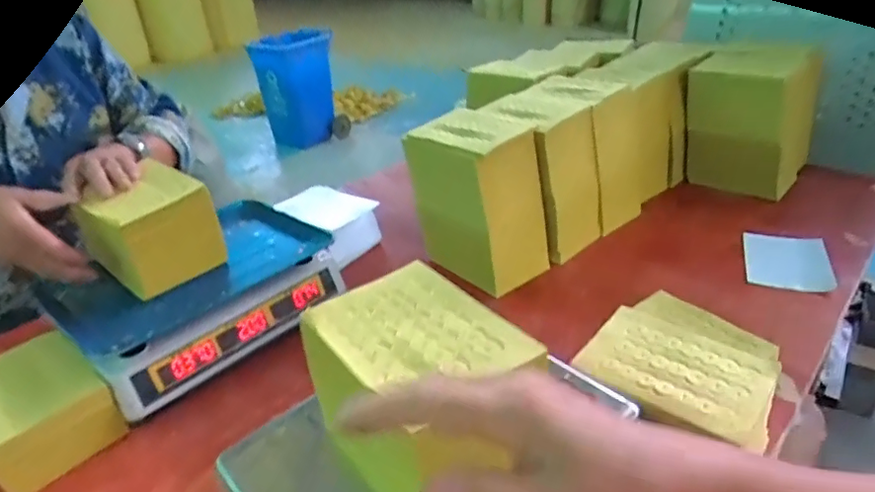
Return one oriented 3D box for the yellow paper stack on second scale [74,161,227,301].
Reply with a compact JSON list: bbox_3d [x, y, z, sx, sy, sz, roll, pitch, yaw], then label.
[{"bbox_3d":[-0.371,-0.023,0.717,0.123,0.113,0.116,19,38,33],"label":"yellow paper stack on second scale"}]

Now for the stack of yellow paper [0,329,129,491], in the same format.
[{"bbox_3d":[-0.450,0.184,0.619,0.155,0.086,0.116,22,40,36],"label":"stack of yellow paper"}]

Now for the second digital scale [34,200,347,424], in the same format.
[{"bbox_3d":[-0.325,0.074,0.767,0.241,0.115,0.324,22,40,36],"label":"second digital scale"}]

